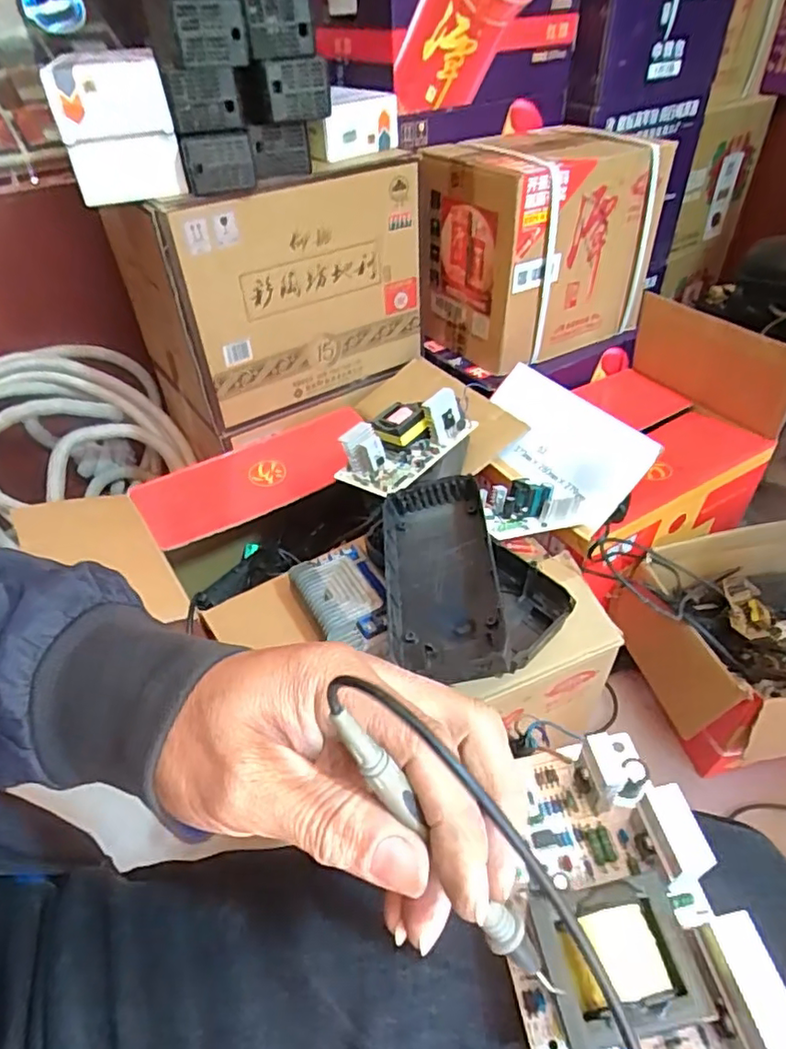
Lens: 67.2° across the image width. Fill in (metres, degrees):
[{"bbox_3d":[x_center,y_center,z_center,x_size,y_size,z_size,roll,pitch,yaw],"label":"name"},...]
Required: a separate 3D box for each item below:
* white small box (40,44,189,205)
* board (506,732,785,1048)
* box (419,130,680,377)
[{"bbox_3d":[-0.309,-0.438,0.662,0.113,0.130,0.054,-25,47,-22],"label":"white small box"},{"bbox_3d":[0.090,0.165,0.241,0.085,0.059,0.152,-9,43,-7],"label":"board"},{"bbox_3d":[0.239,-0.459,0.977,0.333,0.289,0.221,-25,47,-22],"label":"box"}]

